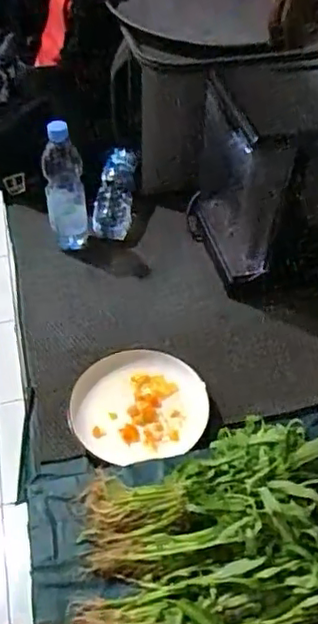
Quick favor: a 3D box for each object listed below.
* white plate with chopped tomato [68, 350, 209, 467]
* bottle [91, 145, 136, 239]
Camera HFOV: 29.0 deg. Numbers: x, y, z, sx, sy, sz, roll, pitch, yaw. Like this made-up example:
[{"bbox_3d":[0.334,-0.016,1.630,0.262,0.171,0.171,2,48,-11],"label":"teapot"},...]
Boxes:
[{"bbox_3d":[-0.028,0.136,0.890,0.197,0.036,0.172,-13,50,-9],"label":"white plate with chopped tomato"},{"bbox_3d":[-0.082,-0.221,1.155,0.061,0.055,0.166,8,81,9],"label":"bottle"}]

